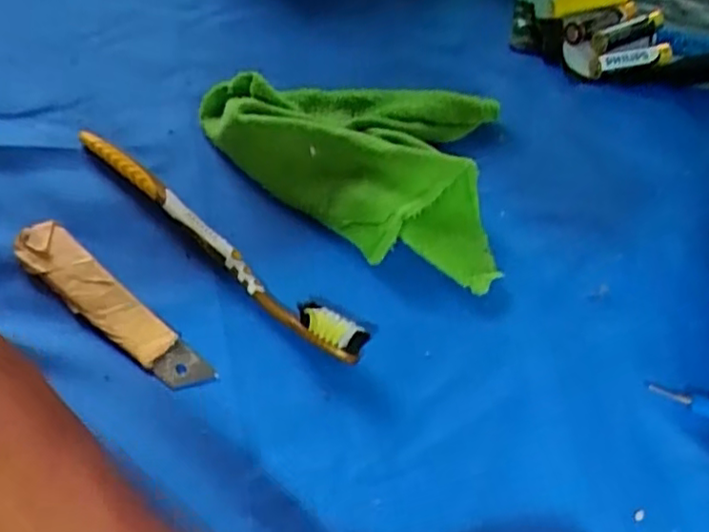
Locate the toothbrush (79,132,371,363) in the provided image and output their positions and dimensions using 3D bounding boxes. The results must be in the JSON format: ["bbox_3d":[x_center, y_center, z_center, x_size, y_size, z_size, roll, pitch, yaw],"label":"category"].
[{"bbox_3d":[-0.068,-0.012,0.310,0.178,0.014,0.017,36,64,16],"label":"toothbrush"}]

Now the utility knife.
[{"bbox_3d":[-0.109,0.018,0.293,0.108,0.007,0.023,38,64,17],"label":"utility knife"}]

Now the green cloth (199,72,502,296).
[{"bbox_3d":[-0.005,-0.053,0.333,0.148,0.028,0.110,7,59,0],"label":"green cloth"}]

